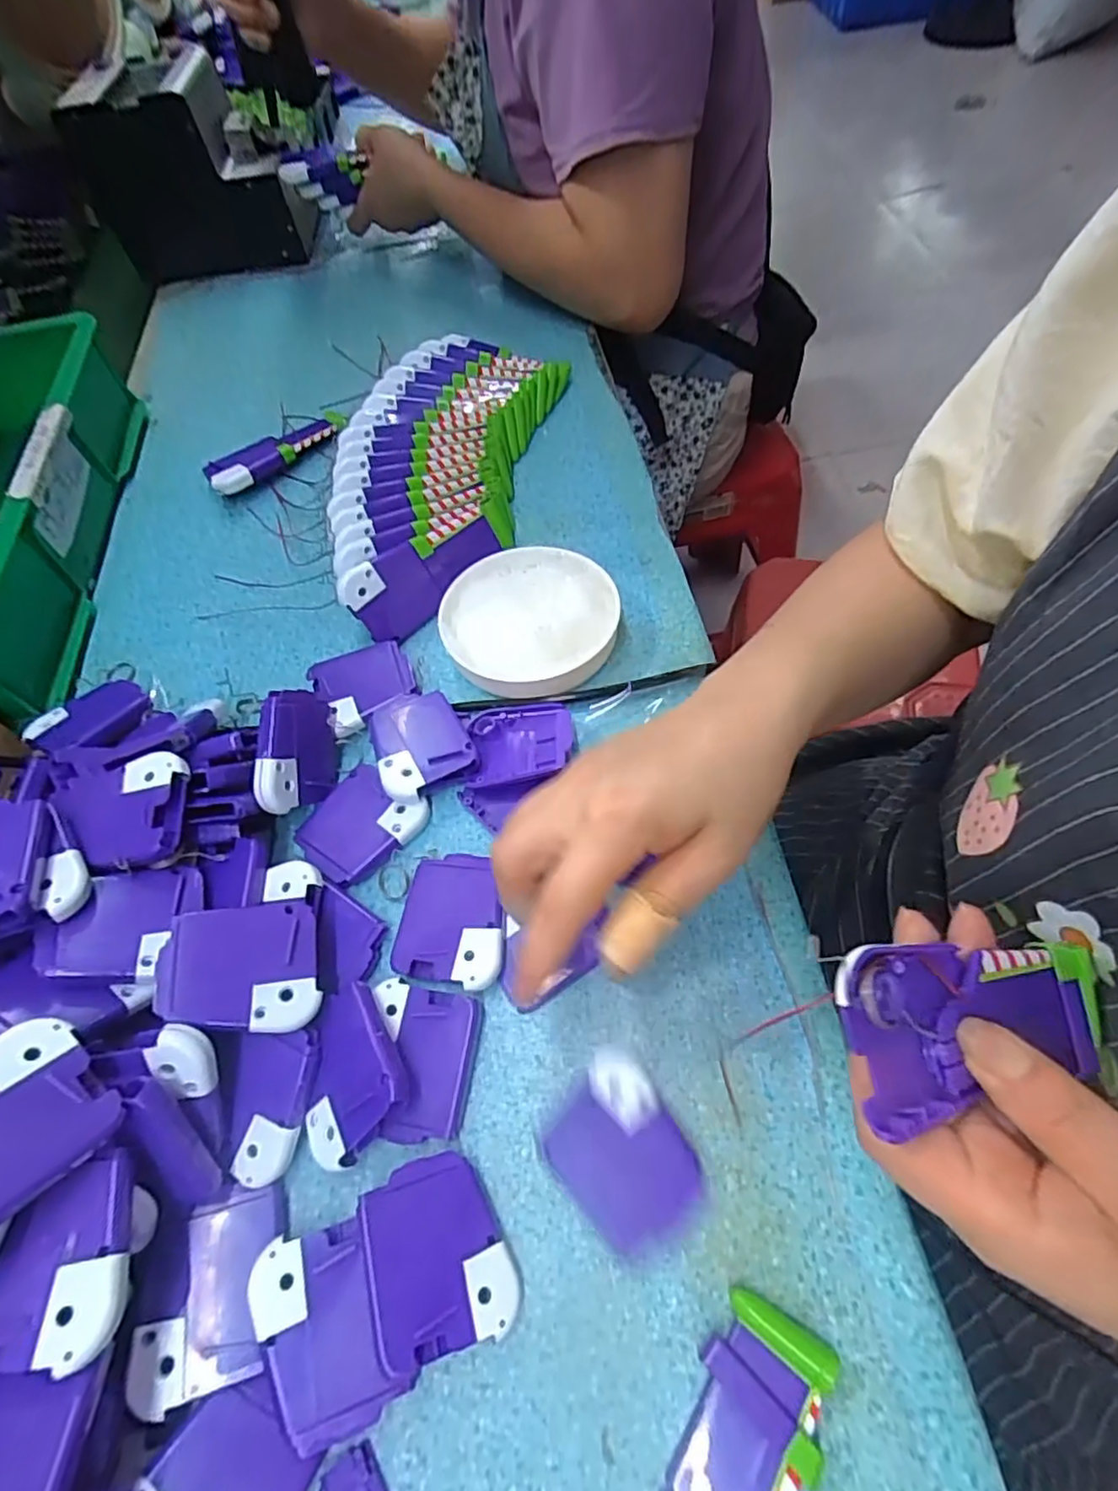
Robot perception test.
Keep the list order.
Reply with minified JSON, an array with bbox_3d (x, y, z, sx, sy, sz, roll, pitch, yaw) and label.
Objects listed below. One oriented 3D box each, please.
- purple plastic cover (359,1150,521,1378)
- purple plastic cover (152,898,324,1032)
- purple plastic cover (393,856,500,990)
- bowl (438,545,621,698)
[{"bbox_3d":[-0.046,0.192,0.247,0.051,0.004,0.060,-7,51,-22],"label":"purple plastic cover"},{"bbox_3d":[-0.135,0.094,0.276,0.061,0.004,0.053,-1,64,-22],"label":"purple plastic cover"},{"bbox_3d":[-0.050,0.084,0.317,0.052,0.014,0.061,5,60,8],"label":"purple plastic cover"},{"bbox_3d":[-0.017,-0.075,0.400,0.105,0.026,0.102,-2,59,3],"label":"bowl"}]

